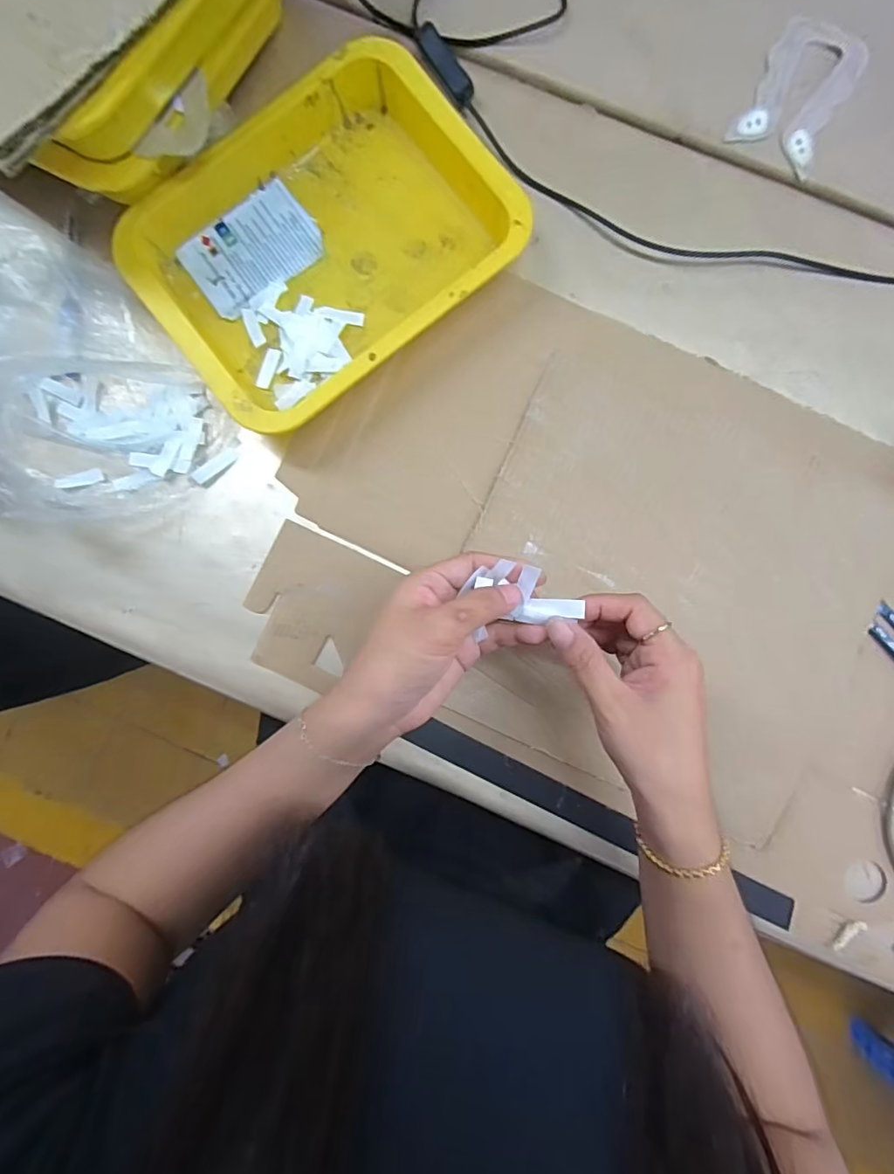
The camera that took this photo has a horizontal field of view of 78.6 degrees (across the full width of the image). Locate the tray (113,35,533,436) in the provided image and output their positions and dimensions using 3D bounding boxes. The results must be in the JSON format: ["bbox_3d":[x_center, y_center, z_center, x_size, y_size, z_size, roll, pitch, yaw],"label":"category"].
[{"bbox_3d":[-0.087,-0.250,0.400,0.250,0.044,0.196,-37,88,0],"label":"tray"}]

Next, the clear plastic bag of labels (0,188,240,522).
[{"bbox_3d":[-0.299,-0.166,0.358,0.274,0.136,0.156,44,90,2],"label":"clear plastic bag of labels"}]

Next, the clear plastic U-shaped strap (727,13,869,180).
[{"bbox_3d":[0.265,-0.370,0.410,0.067,0.008,0.107,29,89,2],"label":"clear plastic U-shaped strap"}]

